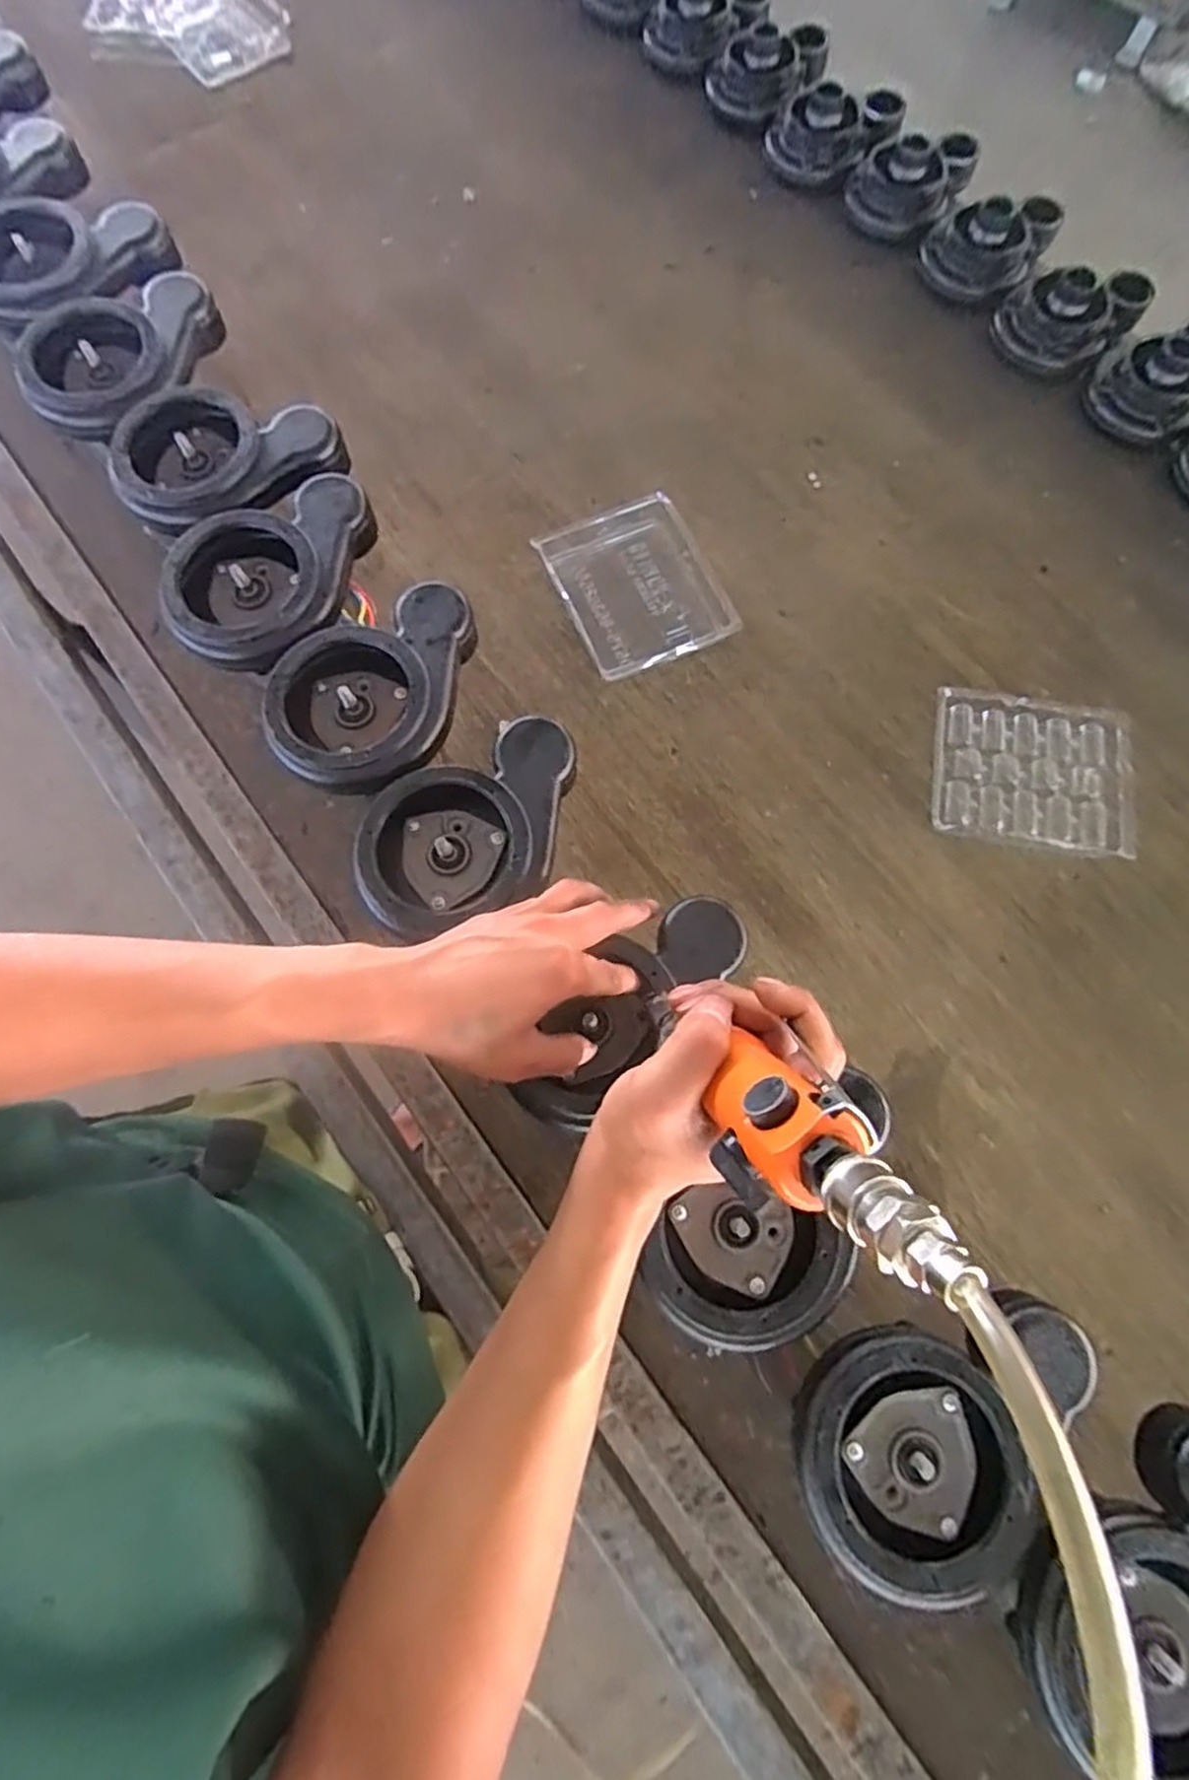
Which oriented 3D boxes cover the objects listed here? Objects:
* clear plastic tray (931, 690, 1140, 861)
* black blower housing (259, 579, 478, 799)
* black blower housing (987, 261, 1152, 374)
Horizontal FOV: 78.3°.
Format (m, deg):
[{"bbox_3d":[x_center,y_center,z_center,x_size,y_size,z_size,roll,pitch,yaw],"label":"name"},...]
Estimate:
[{"bbox_3d":[0.401,-0.108,0.673,0.172,0.020,0.146,9,74,2],"label":"clear plastic tray"},{"bbox_3d":[-0.156,-0.144,0.506,0.117,0.036,0.159,12,74,3],"label":"black blower housing"},{"bbox_3d":[0.520,-0.636,0.801,0.134,0.070,0.128,0,74,-1],"label":"black blower housing"}]

